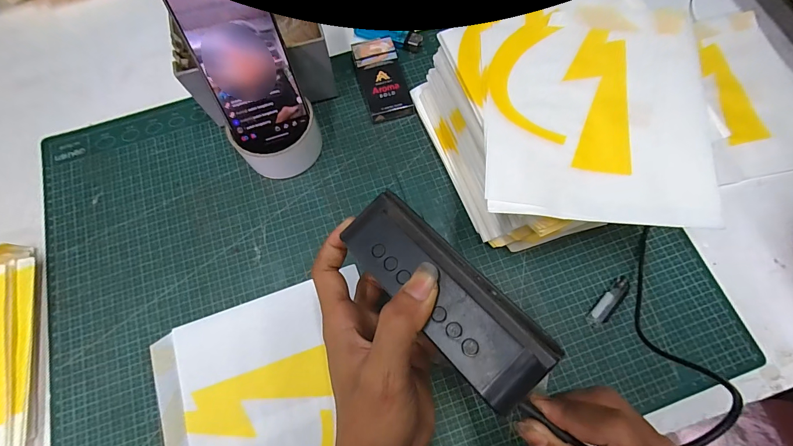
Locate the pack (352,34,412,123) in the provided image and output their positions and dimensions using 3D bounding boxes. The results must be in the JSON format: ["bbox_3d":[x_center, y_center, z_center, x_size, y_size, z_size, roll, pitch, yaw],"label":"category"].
[{"bbox_3d":[-0.016,-0.162,0.406,0.047,0.021,0.098,-15,71,-4],"label":"pack"}]

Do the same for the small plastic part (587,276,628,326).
[{"bbox_3d":[0.192,0.071,0.326,0.015,0.009,0.052,41,77,14],"label":"small plastic part"}]

